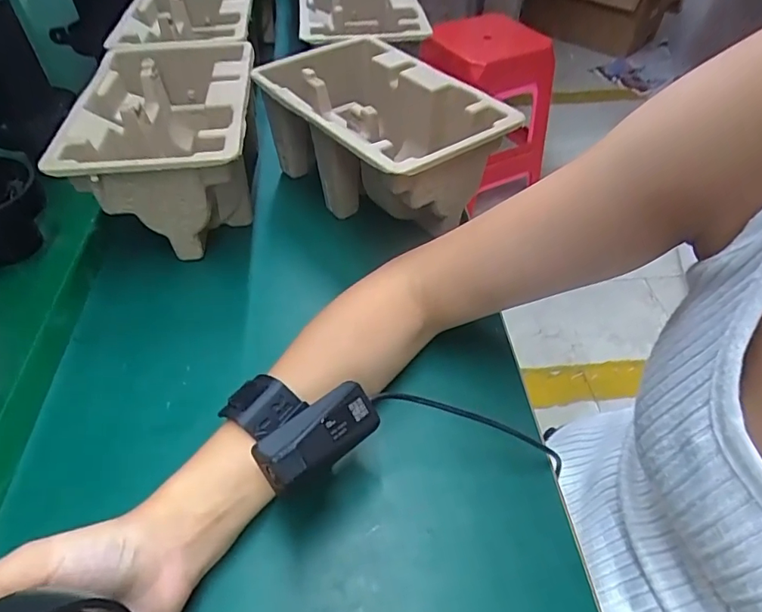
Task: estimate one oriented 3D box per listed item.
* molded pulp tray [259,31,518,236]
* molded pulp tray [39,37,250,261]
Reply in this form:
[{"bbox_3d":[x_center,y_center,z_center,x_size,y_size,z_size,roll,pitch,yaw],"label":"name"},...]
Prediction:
[{"bbox_3d":[-0.005,-0.161,0.492,0.152,0.105,0.228,-28,54,-26],"label":"molded pulp tray"},{"bbox_3d":[-0.193,-0.158,0.484,0.141,0.106,0.230,-4,47,-6],"label":"molded pulp tray"}]

